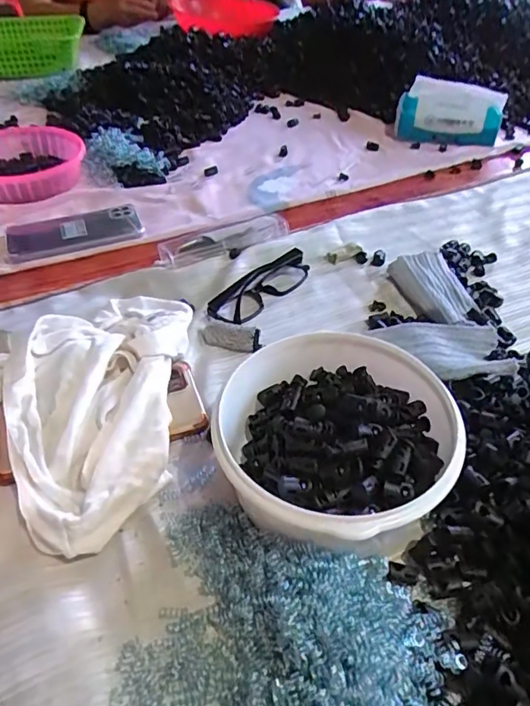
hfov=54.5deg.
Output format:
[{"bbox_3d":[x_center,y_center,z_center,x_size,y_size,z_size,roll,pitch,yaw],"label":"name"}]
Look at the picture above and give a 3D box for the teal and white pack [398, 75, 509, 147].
[{"bbox_3d":[0.294,-0.396,0.854,0.174,0.095,0.048,27,50,27],"label":"teal and white pack"}]

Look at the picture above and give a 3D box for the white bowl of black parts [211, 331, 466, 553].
[{"bbox_3d":[0.047,0.066,0.371,0.160,0.086,0.158,-1,43,1],"label":"white bowl of black parts"}]

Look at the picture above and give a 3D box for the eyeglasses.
[{"bbox_3d":[-0.003,-0.073,0.569,0.035,0.029,0.137,31,52,30],"label":"eyeglasses"}]

